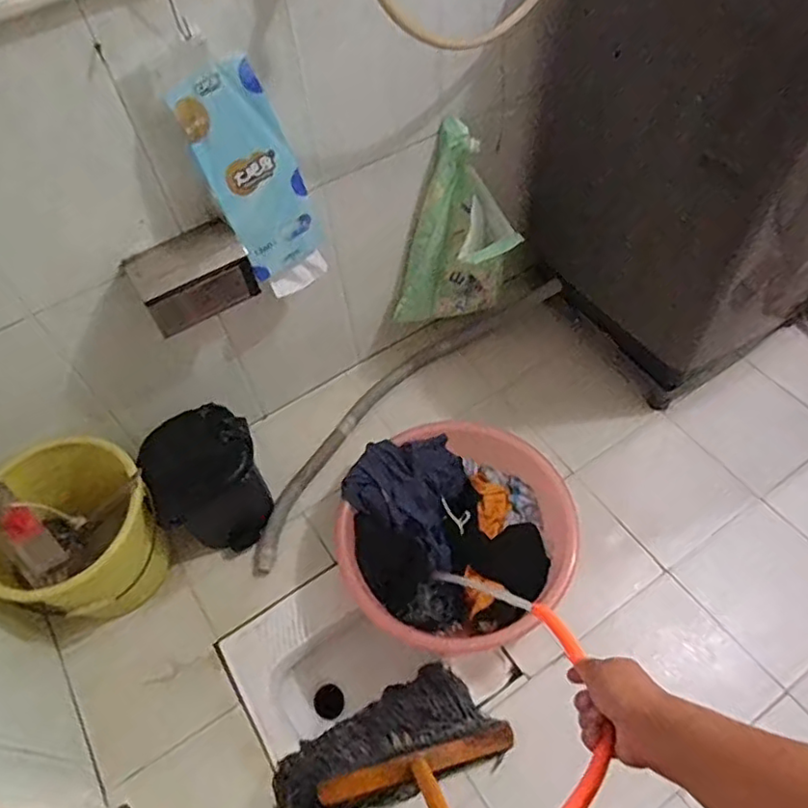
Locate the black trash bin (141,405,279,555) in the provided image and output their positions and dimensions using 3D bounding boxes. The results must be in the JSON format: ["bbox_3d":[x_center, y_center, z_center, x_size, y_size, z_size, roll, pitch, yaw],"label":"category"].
[{"bbox_3d":[-0.449,0.187,1.459,0.240,0.325,0.221,-21,56,-10],"label":"black trash bin"}]

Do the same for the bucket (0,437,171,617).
[{"bbox_3d":[-0.701,0.290,1.347,0.356,0.321,0.284,-20,56,-9],"label":"bucket"}]

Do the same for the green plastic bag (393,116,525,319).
[{"bbox_3d":[0.139,-0.413,1.549,0.281,0.490,0.196,14,57,14],"label":"green plastic bag"}]

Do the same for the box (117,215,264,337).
[{"bbox_3d":[-0.418,-0.253,1.216,0.208,0.119,0.153,-33,59,-18],"label":"box"}]

